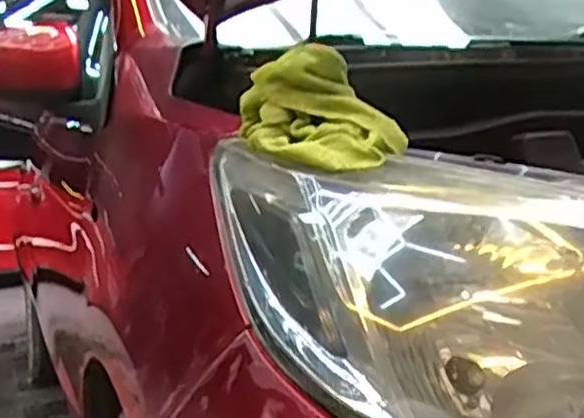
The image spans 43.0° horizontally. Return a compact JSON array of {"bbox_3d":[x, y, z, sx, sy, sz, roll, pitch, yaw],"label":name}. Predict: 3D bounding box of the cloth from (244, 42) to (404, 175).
[{"bbox_3d":[0.022,-0.071,0.537,0.117,0.085,0.102,-3,2,-3],"label":"cloth"}]

